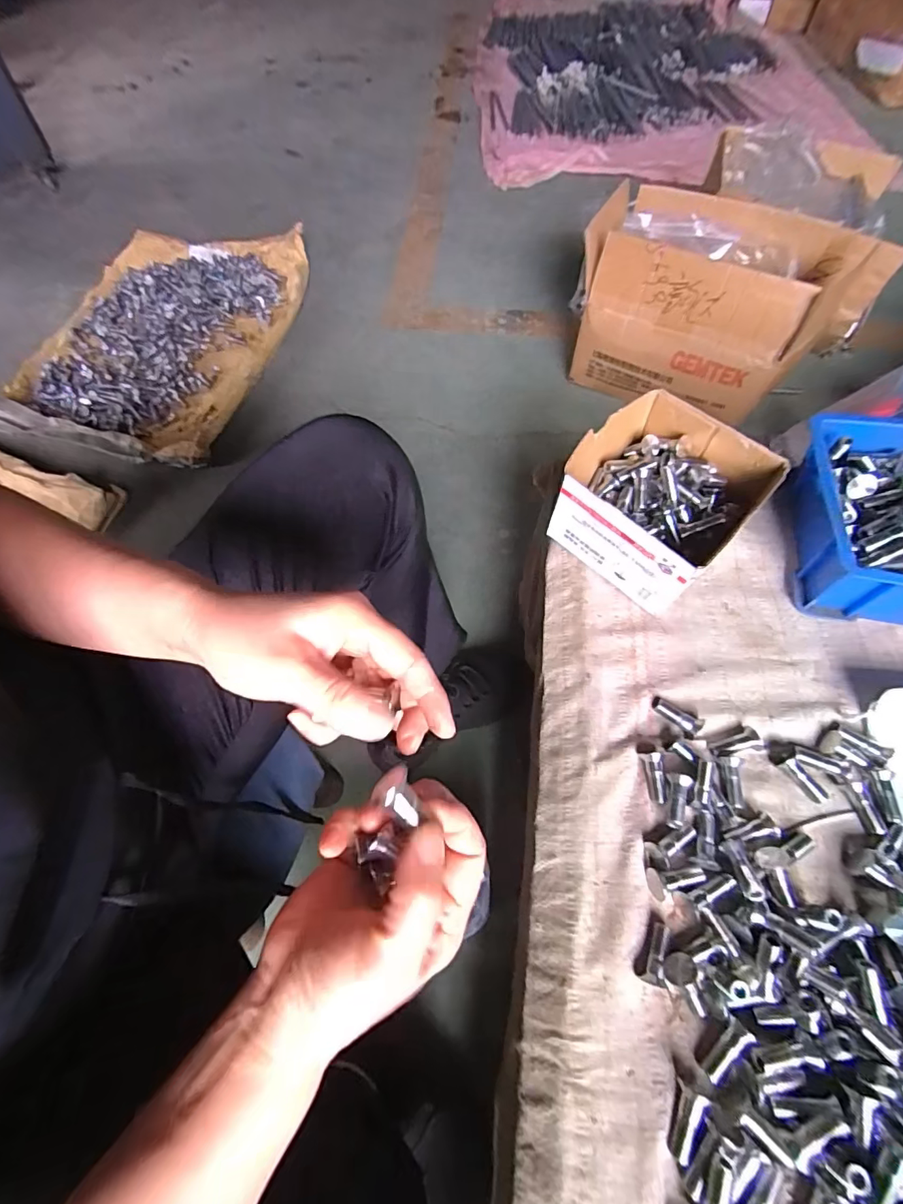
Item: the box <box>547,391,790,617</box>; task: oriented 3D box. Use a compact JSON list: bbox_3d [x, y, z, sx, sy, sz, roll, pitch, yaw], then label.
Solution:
[{"bbox_3d":[0.181,-0.090,0.441,0.136,0.085,0.146,41,70,20],"label":"box"}]

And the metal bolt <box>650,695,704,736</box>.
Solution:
[{"bbox_3d":[0.177,0.089,0.385,0.039,0.010,0.012,34,68,18],"label":"metal bolt"}]

